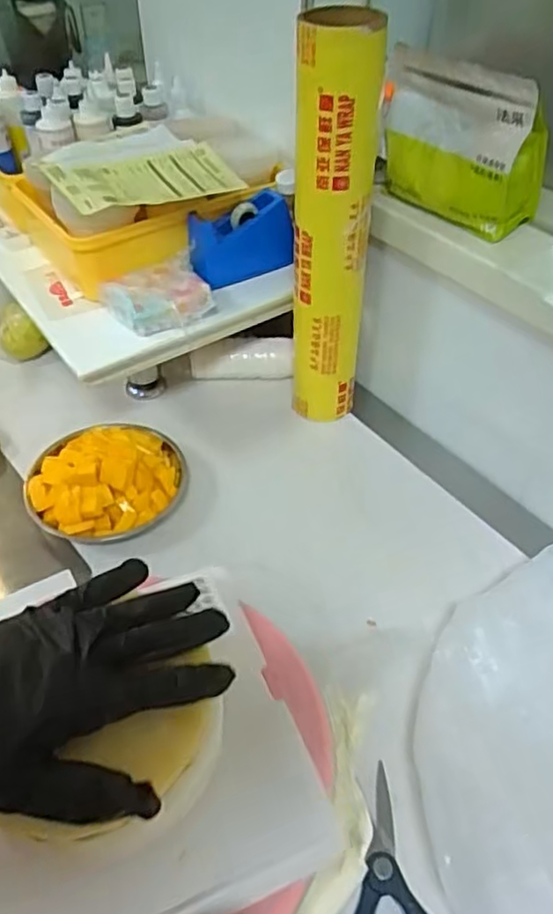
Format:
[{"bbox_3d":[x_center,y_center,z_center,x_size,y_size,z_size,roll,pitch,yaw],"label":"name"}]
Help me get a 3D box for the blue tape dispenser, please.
[{"bbox_3d":[-0.046,-0.276,0.844,0.148,0.093,0.058,-17,49,-16],"label":"blue tape dispenser"}]

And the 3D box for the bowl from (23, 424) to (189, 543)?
[{"bbox_3d":[-0.203,0.026,0.784,0.187,0.071,0.177,-34,55,-28],"label":"bowl"}]

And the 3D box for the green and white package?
[{"bbox_3d":[0.197,-0.348,0.708,0.078,0.144,0.186,-30,53,-26],"label":"green and white package"}]

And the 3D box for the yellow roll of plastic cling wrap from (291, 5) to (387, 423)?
[{"bbox_3d":[0.059,-0.237,0.748,0.096,0.447,0.066,1,46,1],"label":"yellow roll of plastic cling wrap"}]

